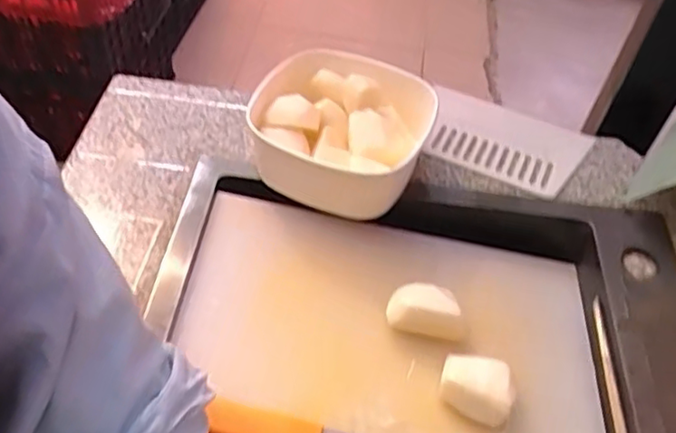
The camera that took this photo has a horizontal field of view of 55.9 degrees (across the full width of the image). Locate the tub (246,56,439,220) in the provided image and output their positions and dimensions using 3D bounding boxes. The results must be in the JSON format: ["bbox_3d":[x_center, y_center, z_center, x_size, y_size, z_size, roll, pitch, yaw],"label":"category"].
[{"bbox_3d":[0.003,-0.074,0.609,0.162,0.090,0.146,25,50,15],"label":"tub"}]

